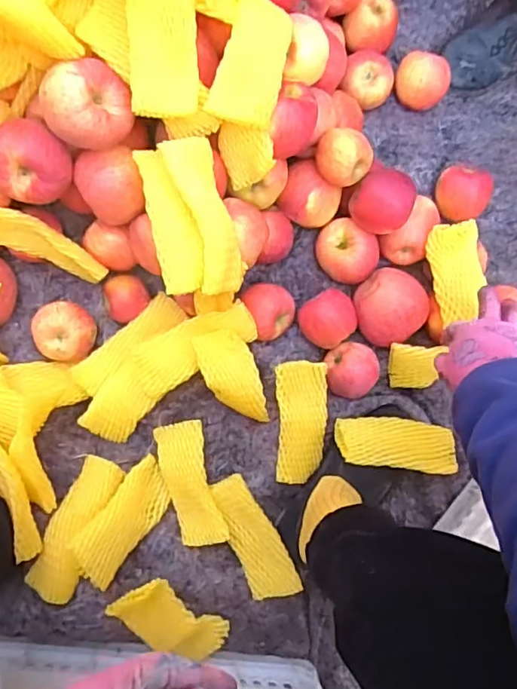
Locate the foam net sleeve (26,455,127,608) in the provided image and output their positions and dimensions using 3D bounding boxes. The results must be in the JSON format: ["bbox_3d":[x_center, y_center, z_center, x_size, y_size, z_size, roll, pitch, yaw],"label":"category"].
[{"bbox_3d":[-0.204,0.203,0.608,0.052,0.029,0.153,22,69,-5],"label":"foam net sleeve"}]

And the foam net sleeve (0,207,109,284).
[{"bbox_3d":[-0.242,-0.111,0.616,0.146,0.028,0.042,24,85,-29],"label":"foam net sleeve"}]

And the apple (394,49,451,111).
[{"bbox_3d":[0.213,-0.345,0.723,0.065,0.056,0.069,-6,89,-7],"label":"apple"}]

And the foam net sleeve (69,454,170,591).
[{"bbox_3d":[-0.150,0.198,0.626,0.061,0.042,0.141,41,45,-3],"label":"foam net sleeve"}]

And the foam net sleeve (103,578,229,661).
[{"bbox_3d":[-0.096,0.316,0.625,0.142,0.023,0.059,36,84,-21],"label":"foam net sleeve"}]

